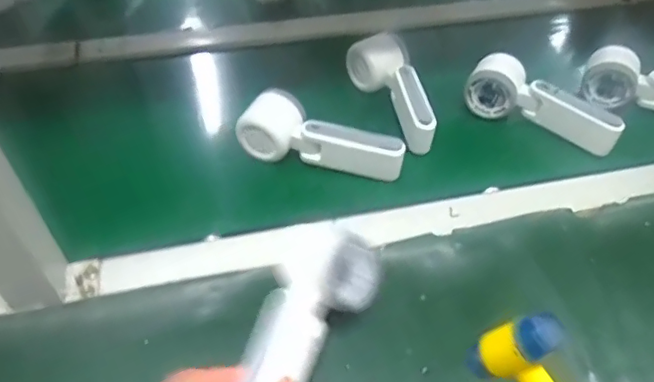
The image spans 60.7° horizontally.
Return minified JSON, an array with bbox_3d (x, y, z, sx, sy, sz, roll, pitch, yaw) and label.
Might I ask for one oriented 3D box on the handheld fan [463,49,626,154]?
[{"bbox_3d":[0.237,-0.095,0.607,0.166,0.047,0.051,25,52,19],"label":"handheld fan"}]

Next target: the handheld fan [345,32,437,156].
[{"bbox_3d":[0.071,-0.108,0.603,0.064,0.056,0.143,-8,49,-9],"label":"handheld fan"}]

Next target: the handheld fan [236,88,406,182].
[{"bbox_3d":[-0.005,-0.048,0.548,0.158,0.049,0.047,19,50,15],"label":"handheld fan"}]

